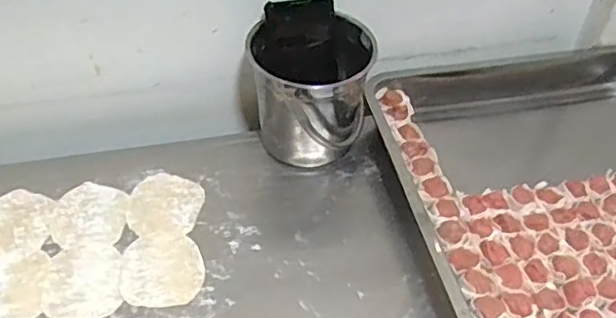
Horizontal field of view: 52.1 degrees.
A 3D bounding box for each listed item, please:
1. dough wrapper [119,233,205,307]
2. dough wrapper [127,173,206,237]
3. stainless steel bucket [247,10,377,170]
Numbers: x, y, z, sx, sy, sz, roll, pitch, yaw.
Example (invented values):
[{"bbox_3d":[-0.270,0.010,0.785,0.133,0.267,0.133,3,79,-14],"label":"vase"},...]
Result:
[{"bbox_3d":[-0.141,0.106,0.612,0.077,0.004,0.081,-3,46,-5],"label":"dough wrapper"},{"bbox_3d":[-0.151,0.047,0.671,0.074,0.004,0.080,1,46,-2],"label":"dough wrapper"},{"bbox_3d":[0.005,-0.064,0.695,0.125,0.133,0.121,1,46,-1],"label":"stainless steel bucket"}]

